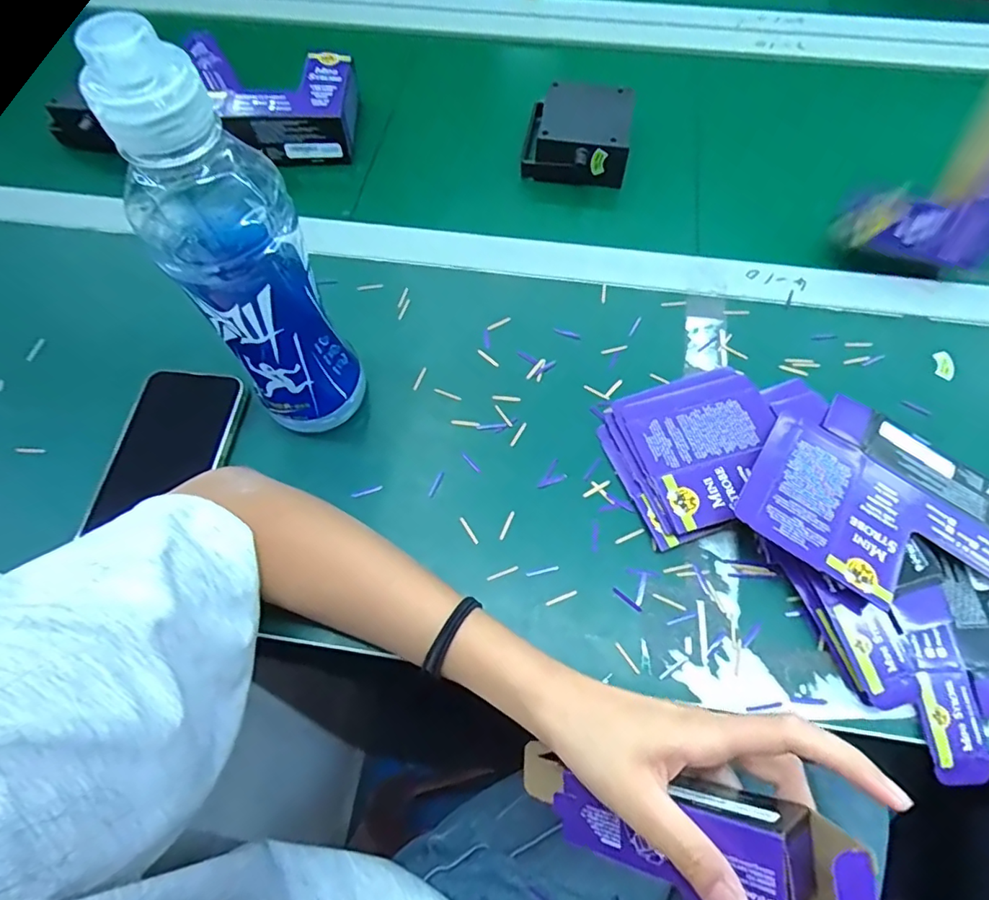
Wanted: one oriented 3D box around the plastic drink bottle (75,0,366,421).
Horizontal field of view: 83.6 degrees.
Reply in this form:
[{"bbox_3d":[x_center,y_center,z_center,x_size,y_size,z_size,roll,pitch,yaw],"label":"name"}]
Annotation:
[{"bbox_3d":[-0.128,-0.090,0.290,0.066,0.241,0.061,-30,69,-14],"label":"plastic drink bottle"}]

